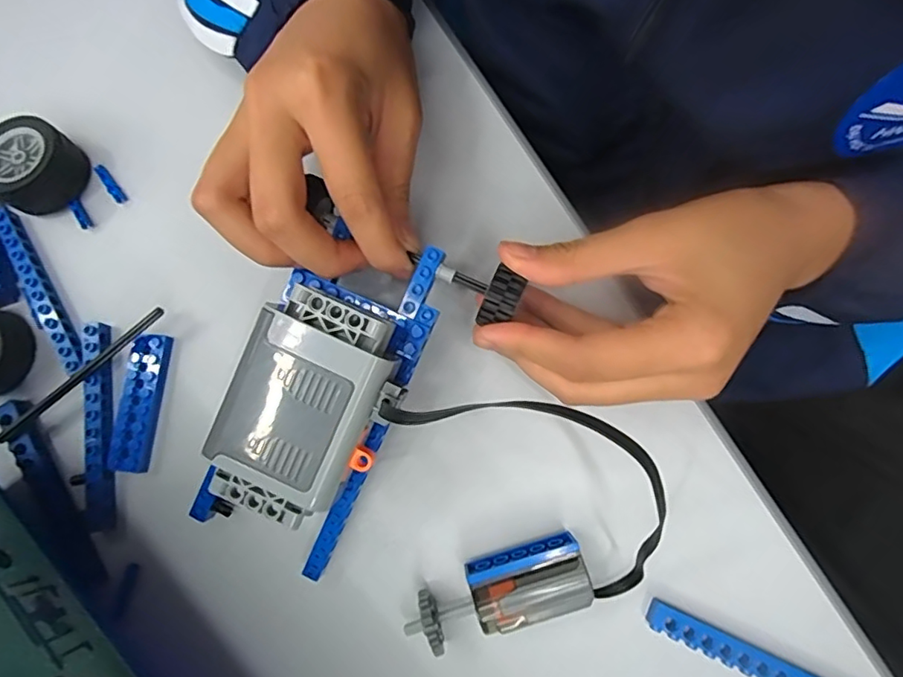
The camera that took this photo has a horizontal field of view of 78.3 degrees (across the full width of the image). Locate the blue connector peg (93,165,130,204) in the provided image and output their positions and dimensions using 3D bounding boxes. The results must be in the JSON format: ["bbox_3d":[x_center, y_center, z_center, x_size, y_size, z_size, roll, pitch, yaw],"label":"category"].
[{"bbox_3d":[-0.173,-0.079,0.282,0.006,0.006,0.023,-37,80,-6],"label":"blue connector peg"}]

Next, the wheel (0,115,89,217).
[{"bbox_3d":[-0.206,-0.085,0.273,0.039,0.024,0.042,0,78,1],"label":"wheel"}]

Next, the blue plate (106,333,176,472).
[{"bbox_3d":[-0.145,0.030,0.258,0.017,0.008,0.062,6,79,2],"label":"blue plate"}]

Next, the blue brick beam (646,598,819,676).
[{"bbox_3d":[0.127,0.135,0.231,0.092,0.009,0.012,24,80,6],"label":"blue brick beam"}]

